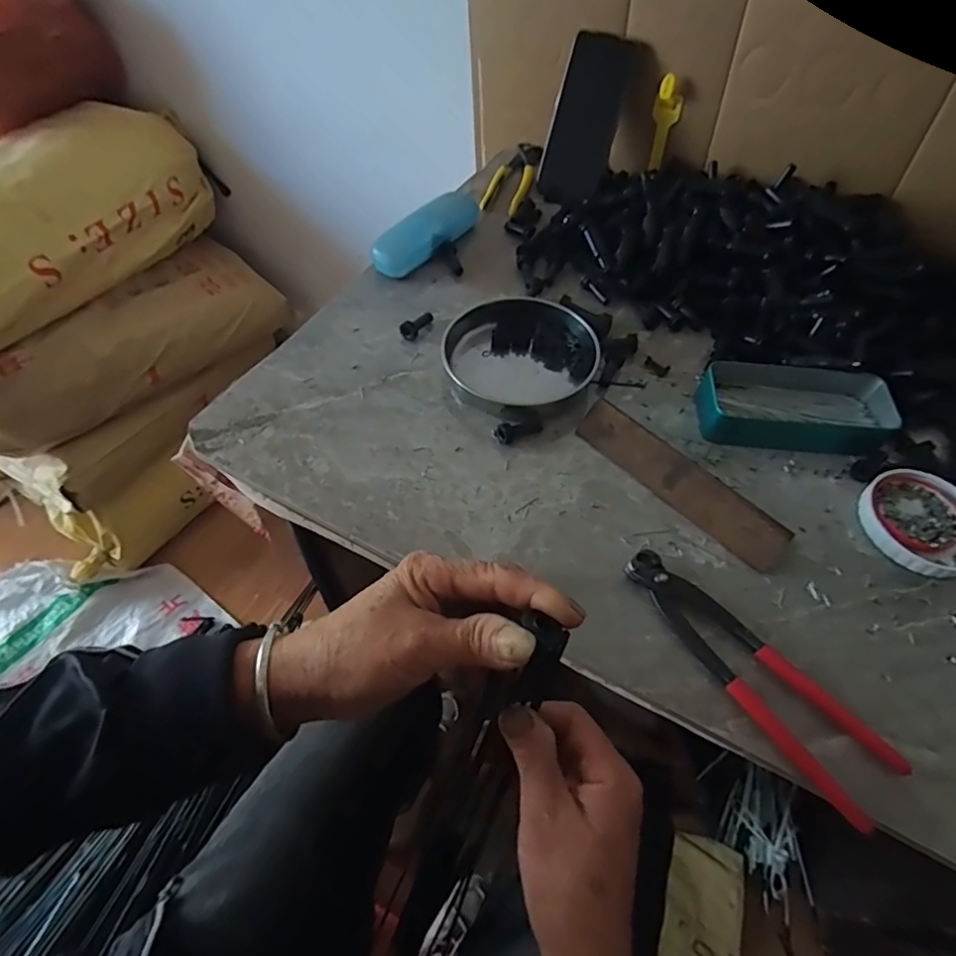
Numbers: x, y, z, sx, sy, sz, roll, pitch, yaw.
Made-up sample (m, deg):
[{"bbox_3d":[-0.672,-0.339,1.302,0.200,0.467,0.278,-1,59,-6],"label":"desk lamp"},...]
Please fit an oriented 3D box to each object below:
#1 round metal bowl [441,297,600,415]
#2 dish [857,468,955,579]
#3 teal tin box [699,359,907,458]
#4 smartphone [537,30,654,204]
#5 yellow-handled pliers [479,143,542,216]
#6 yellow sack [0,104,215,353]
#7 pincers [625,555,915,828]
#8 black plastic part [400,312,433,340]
[{"bbox_3d":[0.041,-0.117,0.520,0.134,0.029,0.137,1,54,-1],"label":"round metal bowl"},{"bbox_3d":[0.355,0.035,0.447,0.095,0.013,0.090,1,54,-1],"label":"dish"},{"bbox_3d":[0.272,-0.063,0.488,0.152,0.036,0.080,7,54,3],"label":"teal tin box"},{"bbox_3d":[0.132,-0.425,0.673,0.086,0.171,0.013,24,27,8],"label":"smartphone"},{"bbox_3d":[0.048,-0.386,0.711,0.052,0.021,0.169,14,55,7],"label":"yellow-handled pliers"},{"bbox_3d":[-0.767,-0.395,0.930,0.331,0.214,0.618,19,56,11],"label":"yellow sack"},{"bbox_3d":[0.177,0.123,0.365,0.049,0.014,0.196,-34,62,-24],"label":"pincers"},{"bbox_3d":[-0.060,-0.152,0.551,0.017,0.015,0.038,26,57,15],"label":"black plastic part"}]

